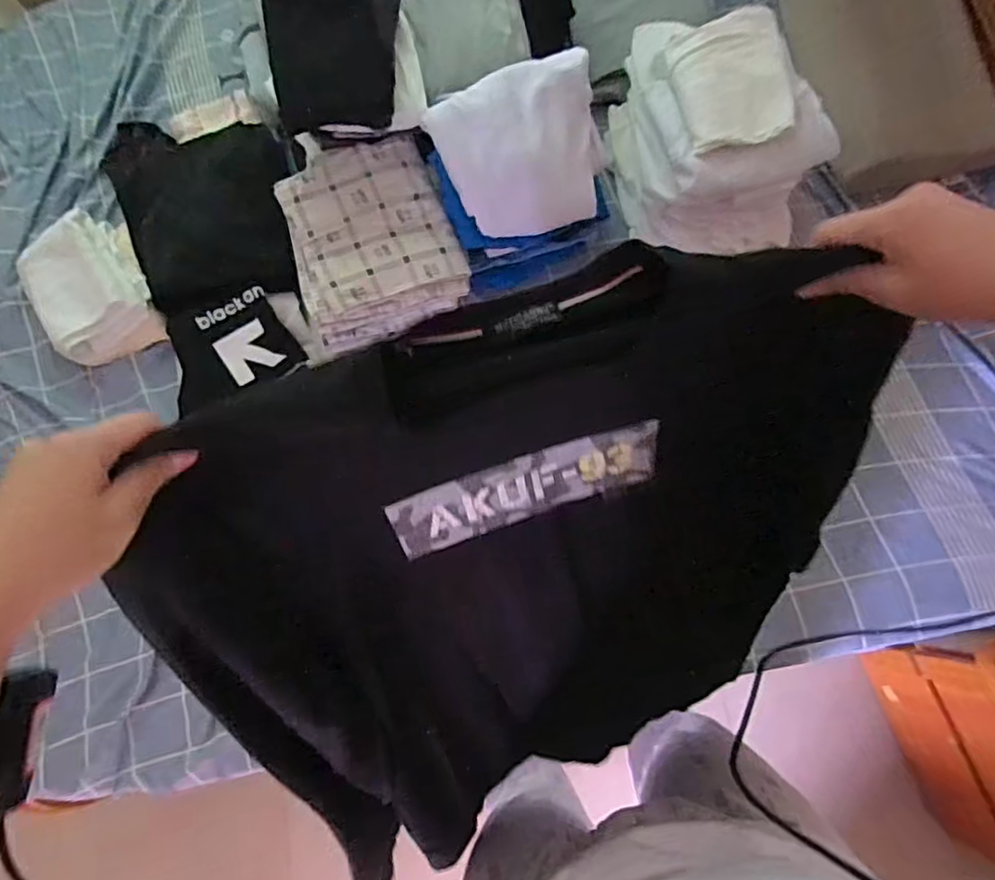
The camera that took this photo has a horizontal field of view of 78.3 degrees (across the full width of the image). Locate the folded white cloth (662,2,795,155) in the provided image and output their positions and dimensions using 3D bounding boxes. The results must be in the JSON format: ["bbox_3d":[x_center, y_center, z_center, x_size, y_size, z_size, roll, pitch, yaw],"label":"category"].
[{"bbox_3d":[0.363,-0.564,0.949,0.163,0.027,0.239,-14,73,17],"label":"folded white cloth"}]

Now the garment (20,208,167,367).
[{"bbox_3d":[-0.715,-0.256,1.071,0.190,0.117,0.240,-27,78,-5],"label":"garment"}]

